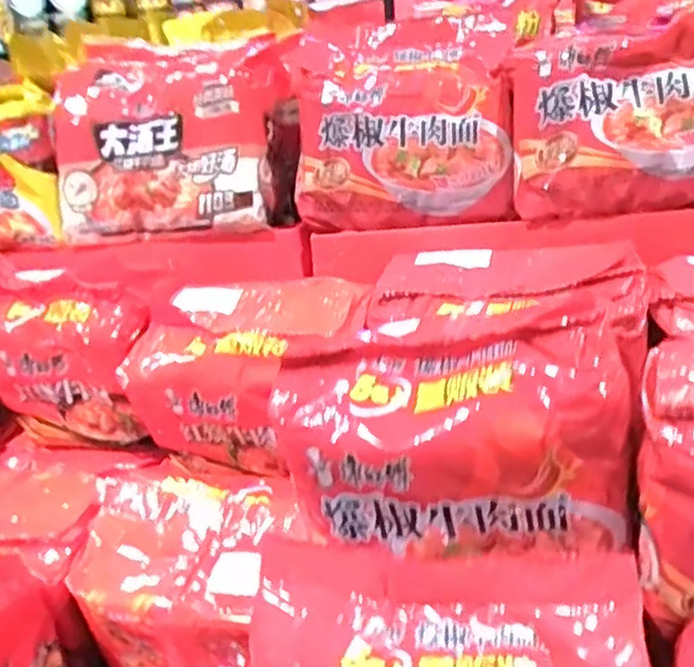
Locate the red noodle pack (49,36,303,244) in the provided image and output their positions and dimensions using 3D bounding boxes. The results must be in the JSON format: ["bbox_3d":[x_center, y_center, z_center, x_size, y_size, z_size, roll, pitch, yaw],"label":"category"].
[{"bbox_3d":[-0.170,-0.189,0.694,0.214,0.162,0.135,-3,20,10],"label":"red noodle pack"}]

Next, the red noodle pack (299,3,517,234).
[{"bbox_3d":[0.054,-0.202,0.654,0.184,0.179,0.117,-2,21,13],"label":"red noodle pack"}]

